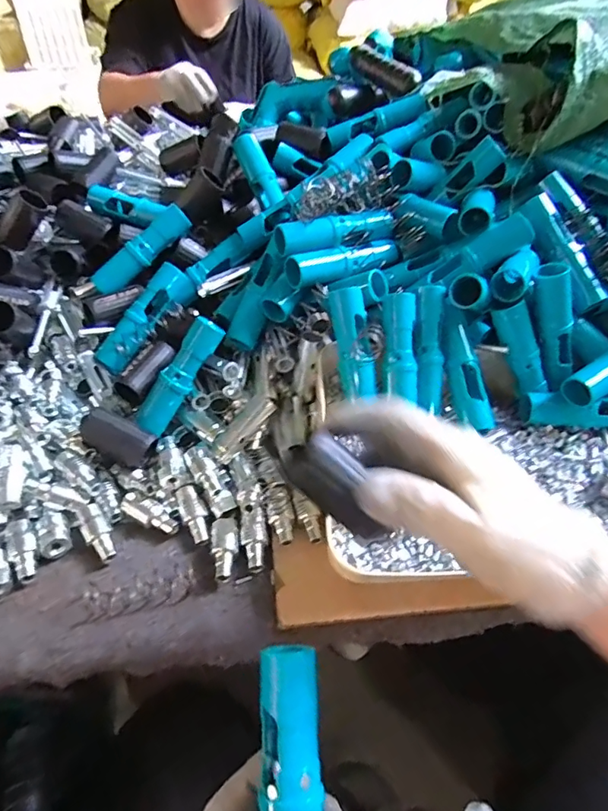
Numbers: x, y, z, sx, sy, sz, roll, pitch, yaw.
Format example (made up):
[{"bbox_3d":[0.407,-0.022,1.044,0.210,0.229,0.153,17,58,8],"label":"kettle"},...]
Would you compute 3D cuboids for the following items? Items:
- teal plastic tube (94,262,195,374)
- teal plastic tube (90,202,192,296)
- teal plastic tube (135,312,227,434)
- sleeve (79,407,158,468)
[{"bbox_3d":[-0.159,-0.087,0.498,0.039,0.032,0.122,30,77,26],"label":"teal plastic tube"},{"bbox_3d":[-0.173,-0.164,0.521,0.119,0.026,0.023,-41,53,-1],"label":"teal plastic tube"},{"bbox_3d":[-0.115,-0.027,0.457,0.027,0.028,0.119,38,99,31],"label":"teal plastic tube"},{"bbox_3d":[-0.167,0.029,0.438,0.065,0.029,0.034,27,68,-1],"label":"sleeve"}]

